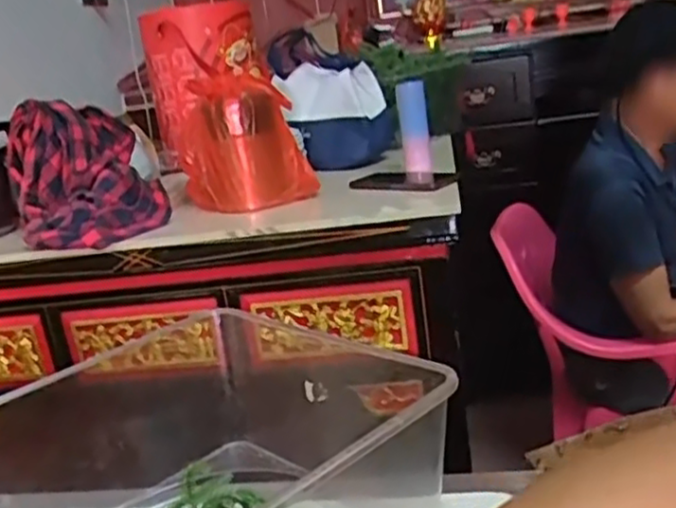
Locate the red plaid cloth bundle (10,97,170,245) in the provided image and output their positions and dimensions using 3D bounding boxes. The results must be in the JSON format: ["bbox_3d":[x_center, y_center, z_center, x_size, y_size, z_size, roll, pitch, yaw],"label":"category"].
[{"bbox_3d":[-0.393,-0.130,1.107,0.200,0.184,0.263,-14,17,-22],"label":"red plaid cloth bundle"}]

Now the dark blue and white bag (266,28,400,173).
[{"bbox_3d":[-0.009,-0.277,1.336,0.235,0.238,0.122,-2,17,18],"label":"dark blue and white bag"}]

